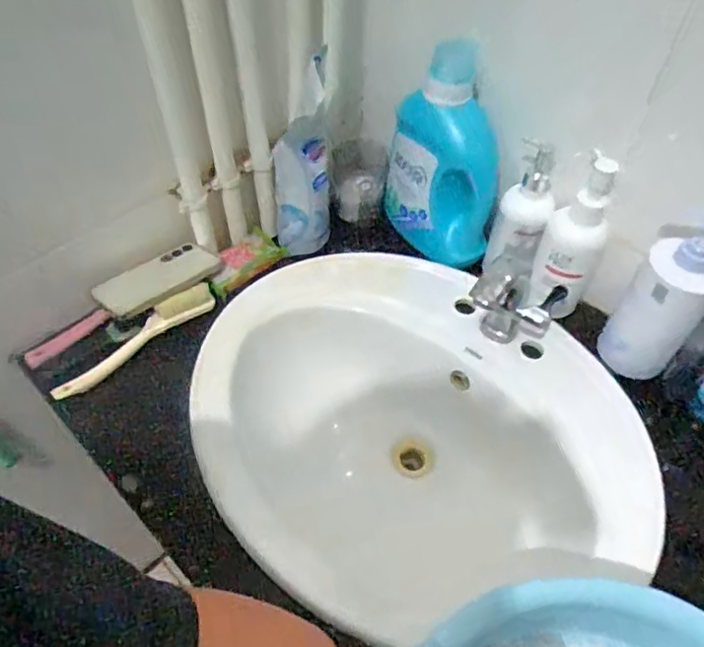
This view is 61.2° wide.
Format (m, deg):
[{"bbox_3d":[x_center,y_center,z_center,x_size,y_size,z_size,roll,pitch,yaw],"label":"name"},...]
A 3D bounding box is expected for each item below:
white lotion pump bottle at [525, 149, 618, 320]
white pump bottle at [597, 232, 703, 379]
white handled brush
[{"bbox_3d":[0.263,-0.096,0.704,0.071,0.202,0.067,22,53,15],"label":"white lotion pump bottle"},{"bbox_3d":[0.346,-0.020,0.664,0.080,0.189,0.076,36,58,24],"label":"white pump bottle"},{"bbox_3d":[-0.258,0.019,0.713,0.215,0.034,0.031,-35,60,-27],"label":"white handled brush"}]

